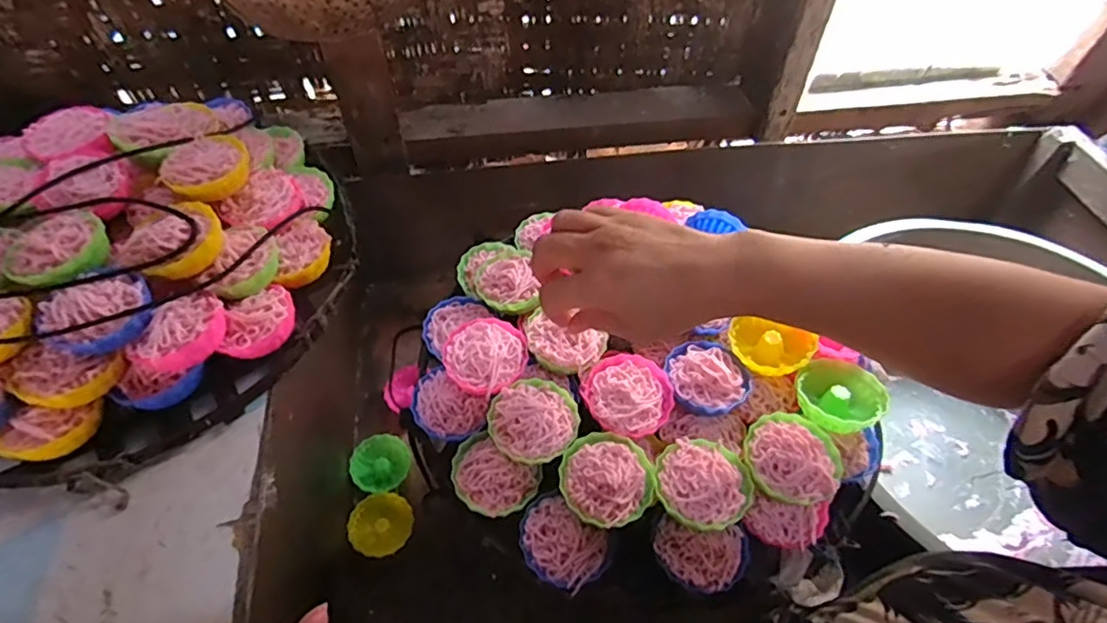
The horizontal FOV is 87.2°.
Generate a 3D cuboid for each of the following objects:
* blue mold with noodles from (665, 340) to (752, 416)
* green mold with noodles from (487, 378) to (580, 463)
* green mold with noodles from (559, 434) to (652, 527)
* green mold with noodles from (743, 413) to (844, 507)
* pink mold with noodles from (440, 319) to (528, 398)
[{"bbox_3d":[0.113,0.047,0.428,0.060,0.032,0.062,1,54,-2],"label":"blue mold with noodles"},{"bbox_3d":[-0.014,0.077,0.404,0.060,0.029,0.059,1,54,-2],"label":"green mold with noodles"},{"bbox_3d":[0.034,0.110,0.380,0.058,0.025,0.059,1,54,-2],"label":"green mold with noodles"},{"bbox_3d":[0.157,0.100,0.390,0.060,0.032,0.059,1,54,-2],"label":"green mold with noodles"},{"bbox_3d":[-0.051,0.035,0.431,0.059,0.031,0.058,1,54,-2],"label":"pink mold with noodles"}]

